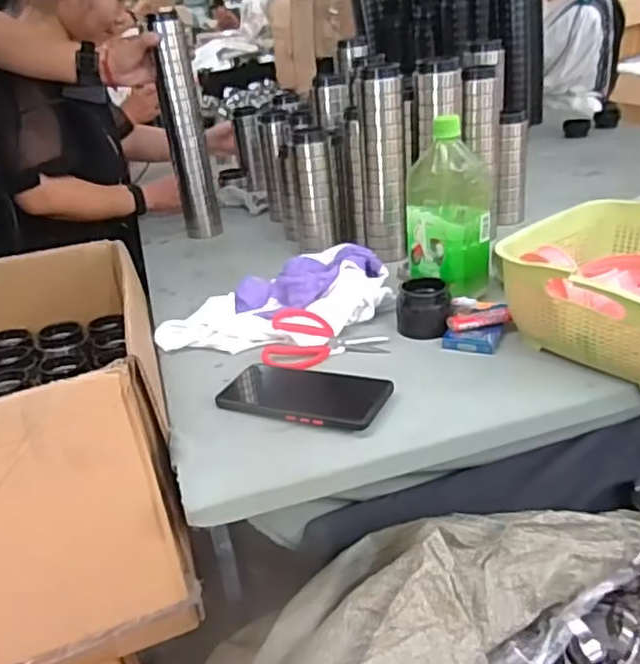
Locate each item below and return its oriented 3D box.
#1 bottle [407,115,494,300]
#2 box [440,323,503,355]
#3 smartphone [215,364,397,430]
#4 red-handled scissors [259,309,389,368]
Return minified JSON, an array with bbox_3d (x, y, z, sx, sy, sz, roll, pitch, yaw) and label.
[{"bbox_3d":[0.149,-0.140,0.758,0.080,0.193,0.098,-24,32,-29],"label":"bottle"},{"bbox_3d":[0.163,0.006,0.687,0.060,0.013,0.042,3,29,19],"label":"box"},{"bbox_3d":[-0.016,0.061,0.614,0.158,0.014,0.071,6,30,23],"label":"smartphone"},{"bbox_3d":[0.006,0.007,0.704,0.130,0.020,0.101,-1,28,11],"label":"red-handled scissors"}]

